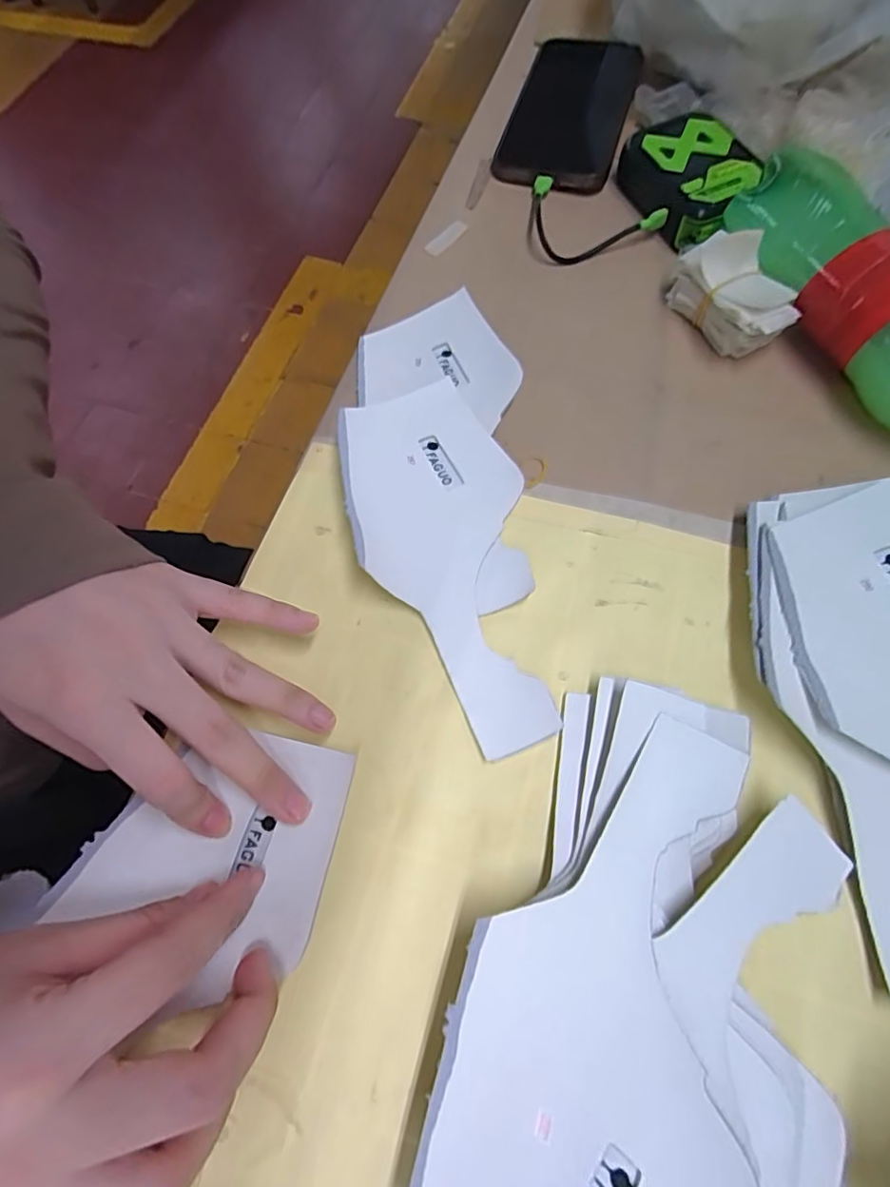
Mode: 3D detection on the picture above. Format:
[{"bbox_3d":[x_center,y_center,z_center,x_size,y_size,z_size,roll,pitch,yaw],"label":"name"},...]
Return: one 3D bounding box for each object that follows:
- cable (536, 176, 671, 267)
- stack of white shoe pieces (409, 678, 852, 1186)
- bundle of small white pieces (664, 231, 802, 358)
[{"bbox_3d":[0.098,-0.246,0.356,0.080,0.022,0.072,2,67,3],"label":"cable"},{"bbox_3d":[0.068,0.140,0.184,0.121,0.031,0.213,16,68,9],"label":"stack of white shoe pieces"},{"bbox_3d":[0.159,-0.166,0.303,0.034,0.050,0.065,-26,68,-8],"label":"bundle of small white pieces"}]

